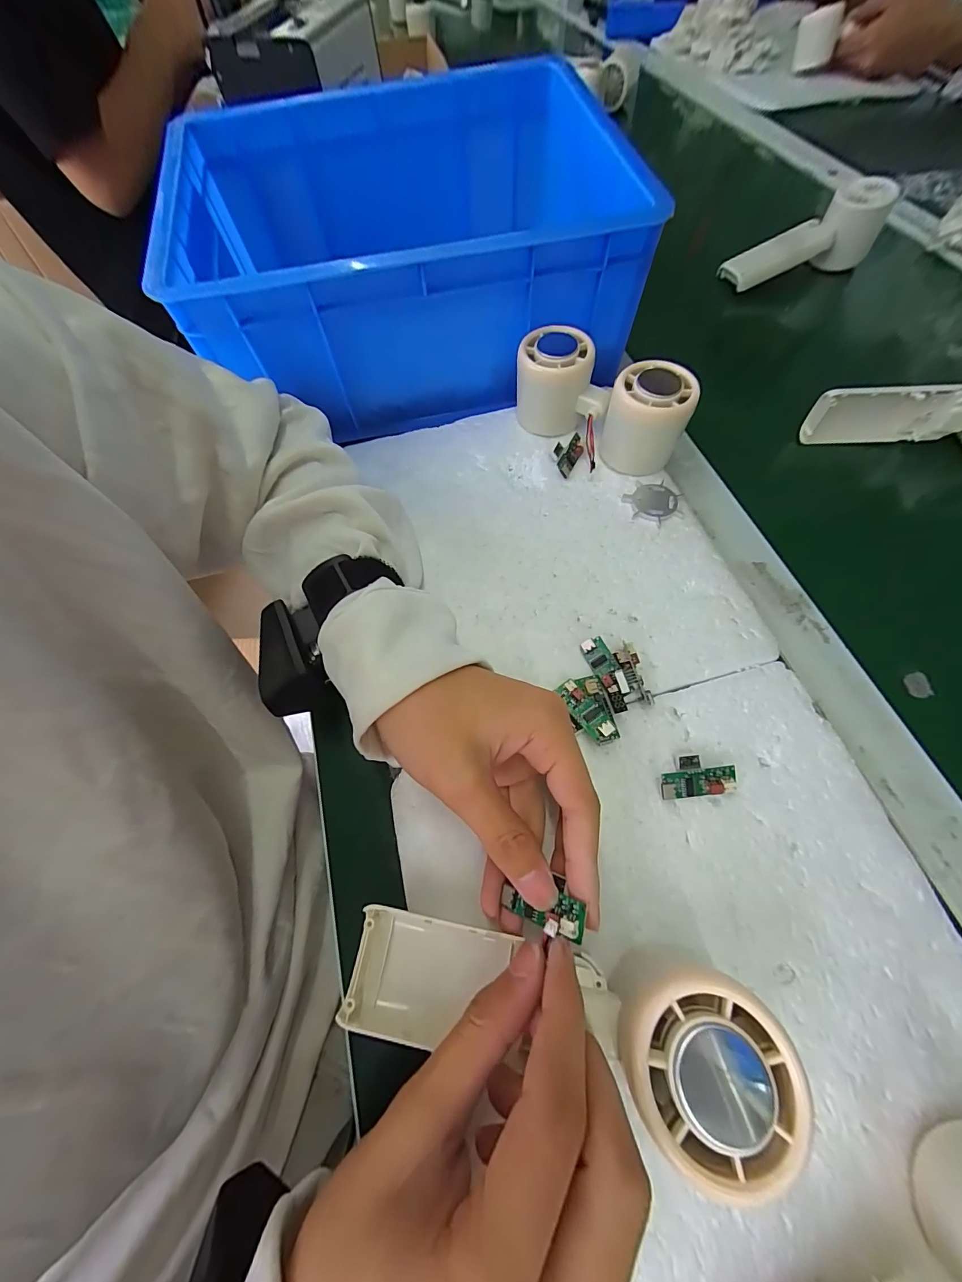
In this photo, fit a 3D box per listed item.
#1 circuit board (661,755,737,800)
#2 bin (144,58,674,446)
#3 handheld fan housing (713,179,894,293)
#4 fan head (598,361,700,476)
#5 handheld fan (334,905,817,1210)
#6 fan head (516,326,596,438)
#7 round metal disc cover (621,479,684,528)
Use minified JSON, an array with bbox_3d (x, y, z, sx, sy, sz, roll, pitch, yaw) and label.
[{"bbox_3d":[0.114,0.072,0.219,0.038,0.010,0.020,-5,66,0],"label":"circuit board"},{"bbox_3d":[-0.060,-0.328,0.347,0.314,0.124,0.271,-13,66,-3],"label":"bin"},{"bbox_3d":[0.335,-0.416,0.437,0.164,0.051,0.056,-17,66,9],"label":"handheld fan housing"},{"bbox_3d":[0.117,-0.155,0.295,0.055,0.058,0.056,18,68,11],"label":"fan head"},{"bbox_3d":[0.026,0.145,0.157,0.162,0.027,0.051,-1,64,21],"label":"handheld fan"},{"bbox_3d":[0.054,-0.194,0.316,0.053,0.059,0.050,9,67,7],"label":"fan head"},{"bbox_3d":[0.127,-0.102,0.299,0.040,0.006,0.038,-1,66,2],"label":"round metal disc cover"}]

